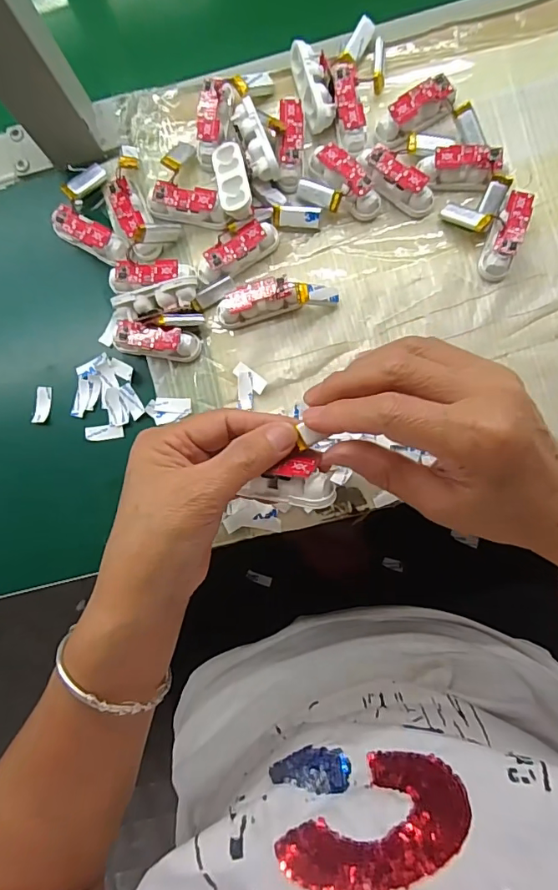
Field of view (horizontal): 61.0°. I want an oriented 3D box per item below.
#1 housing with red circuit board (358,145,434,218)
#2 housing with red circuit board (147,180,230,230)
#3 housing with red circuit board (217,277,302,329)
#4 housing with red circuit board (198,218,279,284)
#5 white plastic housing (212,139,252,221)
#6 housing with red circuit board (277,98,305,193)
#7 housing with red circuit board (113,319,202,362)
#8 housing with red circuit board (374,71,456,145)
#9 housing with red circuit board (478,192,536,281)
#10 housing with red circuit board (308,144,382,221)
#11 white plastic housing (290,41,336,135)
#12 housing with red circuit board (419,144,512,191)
[{"bbox_3d":[0.081,-0.183,0.327,0.058,0.017,0.019,39,89,6],"label":"housing with red circuit board"},{"bbox_3d":[-0.065,-0.170,0.336,0.060,0.020,0.019,12,86,4],"label":"housing with red circuit board"},{"bbox_3d":[-0.016,-0.100,0.327,0.055,0.020,0.023,-18,85,2],"label":"housing with red circuit board"},{"bbox_3d":[-0.031,-0.138,0.331,0.061,0.016,0.025,-34,84,1],"label":"housing with red circuit board"},{"bbox_3d":[-0.033,-0.183,0.326,0.022,0.016,0.061,-14,71,2],"label":"white plastic housing"},{"bbox_3d":[0.009,-0.210,0.329,0.018,0.011,0.059,3,99,4],"label":"housing with red circuit board"},{"bbox_3d":[-0.087,-0.072,0.331,0.062,0.018,0.021,10,86,4],"label":"housing with red circuit board"},{"bbox_3d":[0.095,-0.233,0.331,0.054,0.021,0.019,-28,84,1],"label":"housing with red circuit board"},{"bbox_3d":[0.154,-0.140,0.316,0.022,0.021,0.056,20,100,5],"label":"housing with red circuit board"},{"bbox_3d":[0.045,-0.185,0.330,0.019,0.018,0.061,-40,84,0],"label":"housing with red circuit board"},{"bbox_3d":[0.024,-0.252,0.333,0.020,0.016,0.061,-15,85,2],"label":"white plastic housing"},{"bbox_3d":[0.129,-0.189,0.324,0.061,0.019,0.023,4,86,4],"label":"housing with red circuit board"}]

